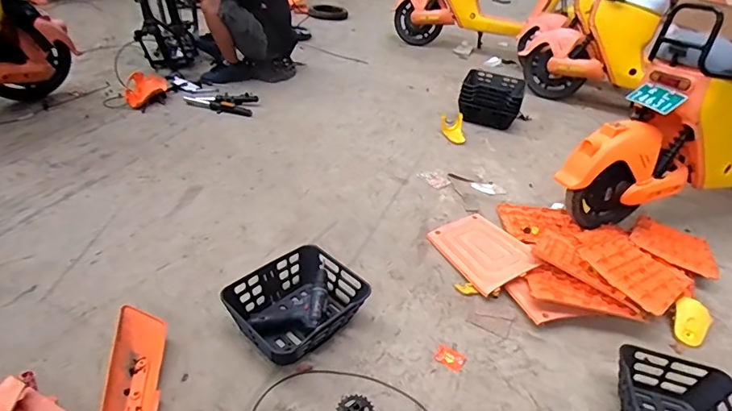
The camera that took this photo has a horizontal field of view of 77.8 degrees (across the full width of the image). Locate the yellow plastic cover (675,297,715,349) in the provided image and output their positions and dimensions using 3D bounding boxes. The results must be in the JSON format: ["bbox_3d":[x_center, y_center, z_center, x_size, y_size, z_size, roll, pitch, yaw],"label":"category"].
[{"bbox_3d":[0.961,0.343,1.341,0.097,0.027,0.150,20,64,17],"label":"yellow plastic cover"}]

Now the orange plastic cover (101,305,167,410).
[{"bbox_3d":[-0.528,0.383,1.035,0.118,0.066,0.329,-3,37,-13],"label":"orange plastic cover"}]

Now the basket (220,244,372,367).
[{"bbox_3d":[-0.167,0.258,1.203,0.266,0.128,0.333,31,43,30],"label":"basket"}]

